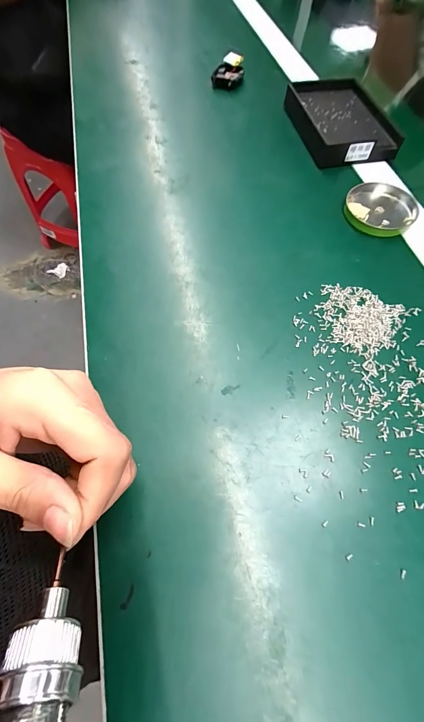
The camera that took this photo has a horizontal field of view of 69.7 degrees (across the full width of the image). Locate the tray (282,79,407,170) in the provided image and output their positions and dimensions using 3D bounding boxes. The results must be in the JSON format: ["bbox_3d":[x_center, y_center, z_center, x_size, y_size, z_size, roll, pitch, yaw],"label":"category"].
[{"bbox_3d":[0.150,-0.286,0.360,0.102,0.025,0.142,-12,64,-5],"label":"tray"}]

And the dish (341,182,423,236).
[{"bbox_3d":[0.166,-0.149,0.300,0.067,0.012,0.061,0,64,1],"label":"dish"}]

